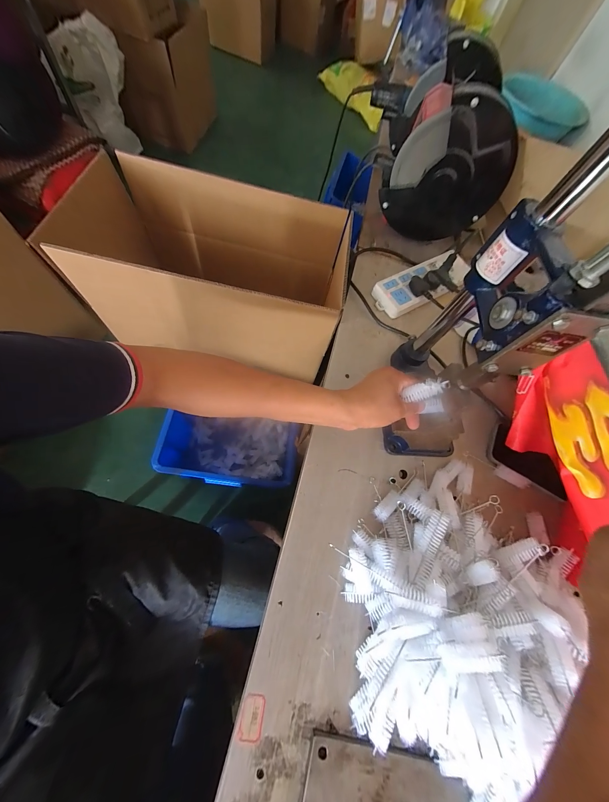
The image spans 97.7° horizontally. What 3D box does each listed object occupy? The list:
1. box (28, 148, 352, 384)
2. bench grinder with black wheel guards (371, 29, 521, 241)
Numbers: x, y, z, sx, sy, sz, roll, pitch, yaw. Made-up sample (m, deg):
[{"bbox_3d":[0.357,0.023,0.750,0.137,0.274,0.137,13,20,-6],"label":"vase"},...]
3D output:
[{"bbox_3d":[-0.206,-0.285,0.659,0.583,0.318,0.348,17,66,-2],"label":"box"},{"bbox_3d":[0.277,-0.538,0.556,0.203,0.212,0.311,9,67,-6],"label":"bench grinder with black wheel guards"}]

